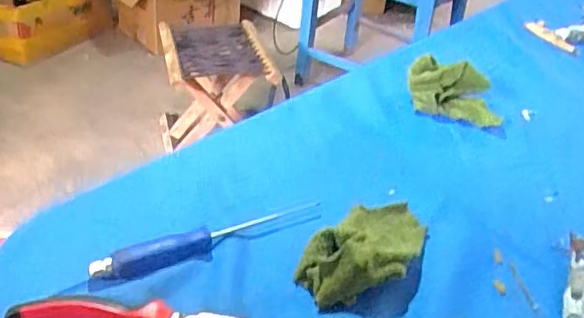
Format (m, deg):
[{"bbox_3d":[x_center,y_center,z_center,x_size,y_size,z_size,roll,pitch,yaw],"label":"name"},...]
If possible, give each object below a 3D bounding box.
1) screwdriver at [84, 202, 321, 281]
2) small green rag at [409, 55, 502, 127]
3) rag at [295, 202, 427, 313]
[{"bbox_3d":[-0.059,0.063,0.476,0.192,0.015,0.024,-15,40,-26],"label":"screwdriver"},{"bbox_3d":[0.185,-0.078,0.685,0.104,0.050,0.054,13,35,11],"label":"small green rag"},{"bbox_3d":[0.062,0.065,0.471,0.069,0.038,0.134,24,39,25],"label":"rag"}]

